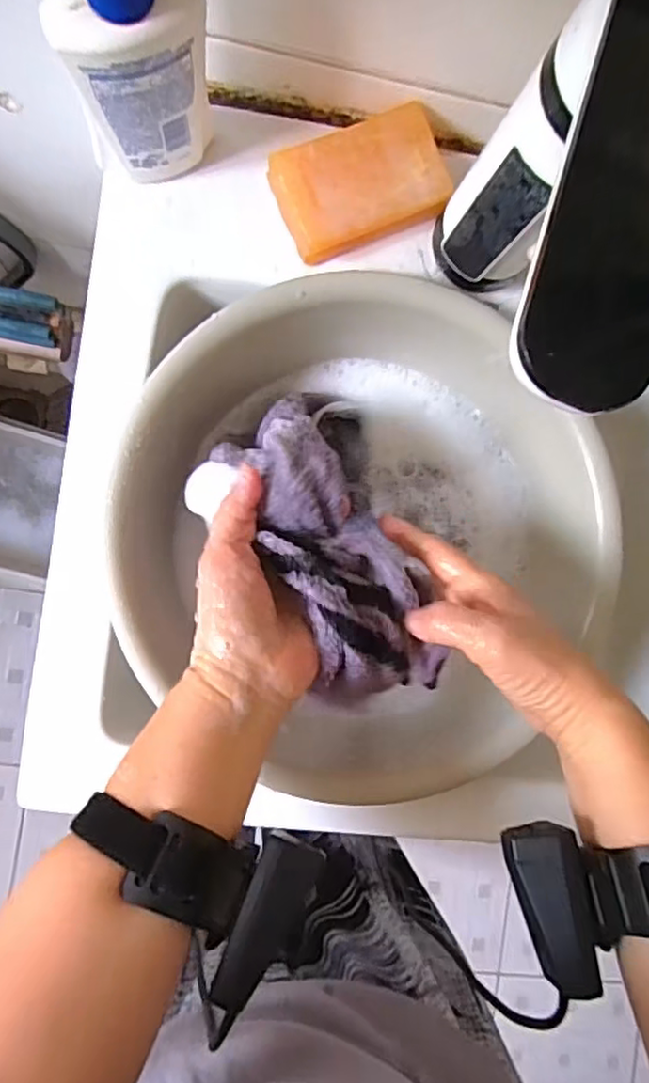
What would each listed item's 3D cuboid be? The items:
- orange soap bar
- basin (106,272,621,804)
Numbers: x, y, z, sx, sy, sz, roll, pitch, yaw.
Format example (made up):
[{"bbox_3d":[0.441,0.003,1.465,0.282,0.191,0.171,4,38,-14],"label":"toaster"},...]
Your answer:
[{"bbox_3d":[0.023,-0.222,0.397,0.106,0.021,0.064,-21,93,-8],"label":"orange soap bar"},{"bbox_3d":[0.018,-0.001,0.440,0.304,0.093,0.294,0,90,-8],"label":"basin"}]

